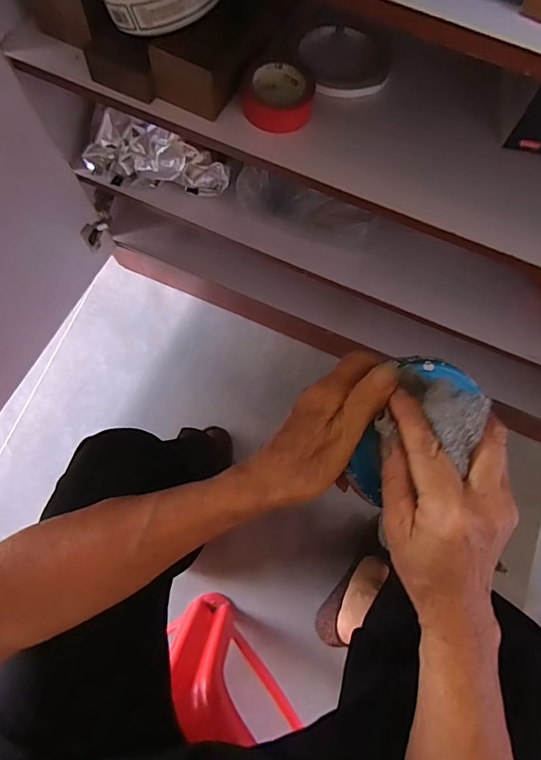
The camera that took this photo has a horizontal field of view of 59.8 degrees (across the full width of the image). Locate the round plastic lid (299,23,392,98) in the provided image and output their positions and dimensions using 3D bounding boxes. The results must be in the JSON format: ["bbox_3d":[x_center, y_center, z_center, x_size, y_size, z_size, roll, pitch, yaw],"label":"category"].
[{"bbox_3d":[0.073,-0.311,0.455,0.083,0.013,0.084,0,77,-1],"label":"round plastic lid"}]

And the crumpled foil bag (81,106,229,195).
[{"bbox_3d":[-0.140,-0.255,0.562,0.178,0.063,0.064,26,78,5],"label":"crumpled foil bag"}]

